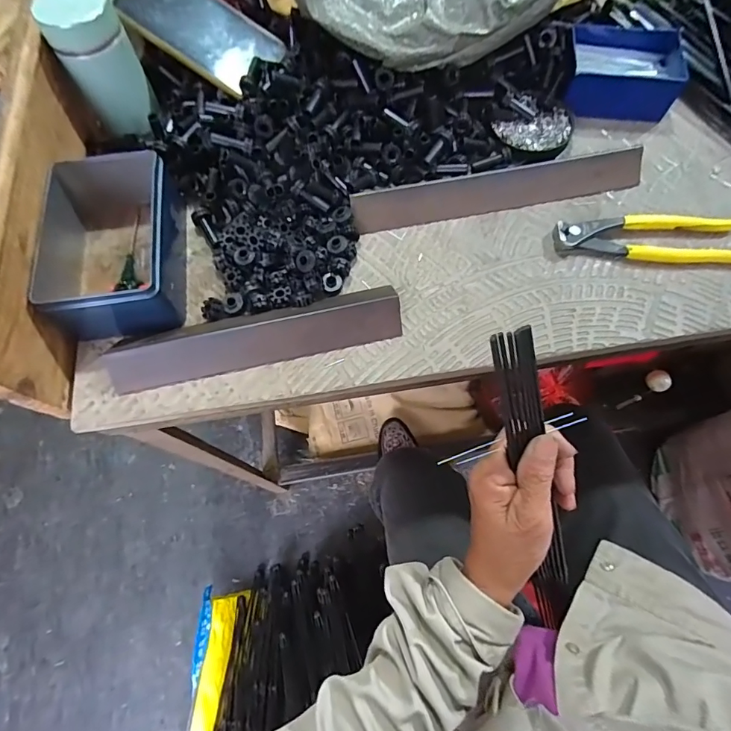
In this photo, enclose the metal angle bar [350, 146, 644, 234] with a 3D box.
[{"bbox_3d":[0.125,-0.170,0.425,0.277,0.034,0.037,-12,69,-3],"label":"metal angle bar"}]

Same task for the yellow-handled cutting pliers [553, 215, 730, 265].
[{"bbox_3d":[0.254,-0.118,0.399,0.160,0.014,0.047,7,70,4],"label":"yellow-handled cutting pliers"}]

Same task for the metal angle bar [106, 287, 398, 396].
[{"bbox_3d":[-0.090,-0.024,0.371,0.238,0.026,0.043,-12,69,-3],"label":"metal angle bar"}]

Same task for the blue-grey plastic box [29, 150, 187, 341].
[{"bbox_3d":[-0.216,-0.104,0.382,0.100,0.061,0.145,-8,69,-2],"label":"blue-grey plastic box"}]

